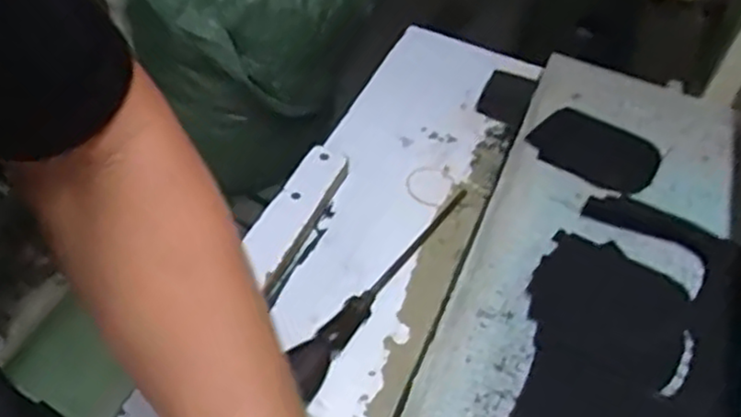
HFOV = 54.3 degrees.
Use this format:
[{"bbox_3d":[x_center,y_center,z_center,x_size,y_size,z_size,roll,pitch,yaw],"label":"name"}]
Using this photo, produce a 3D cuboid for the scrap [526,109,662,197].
[{"bbox_3d":[0.206,-0.055,0.663,0.110,0.015,0.071,34,50,20],"label":"scrap"}]

